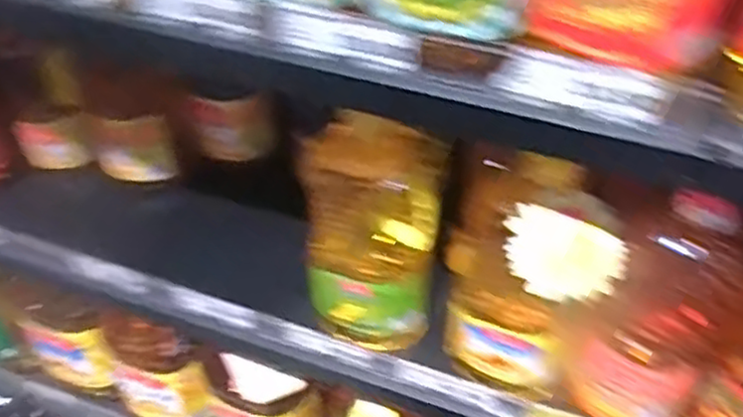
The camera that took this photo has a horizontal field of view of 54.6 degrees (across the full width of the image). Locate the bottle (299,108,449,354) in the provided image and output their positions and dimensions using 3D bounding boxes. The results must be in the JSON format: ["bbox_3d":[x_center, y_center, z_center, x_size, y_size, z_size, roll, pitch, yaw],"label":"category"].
[{"bbox_3d":[0.002,0.028,0.701,0.123,0.245,0.096,-1,47,-1],"label":"bottle"}]

